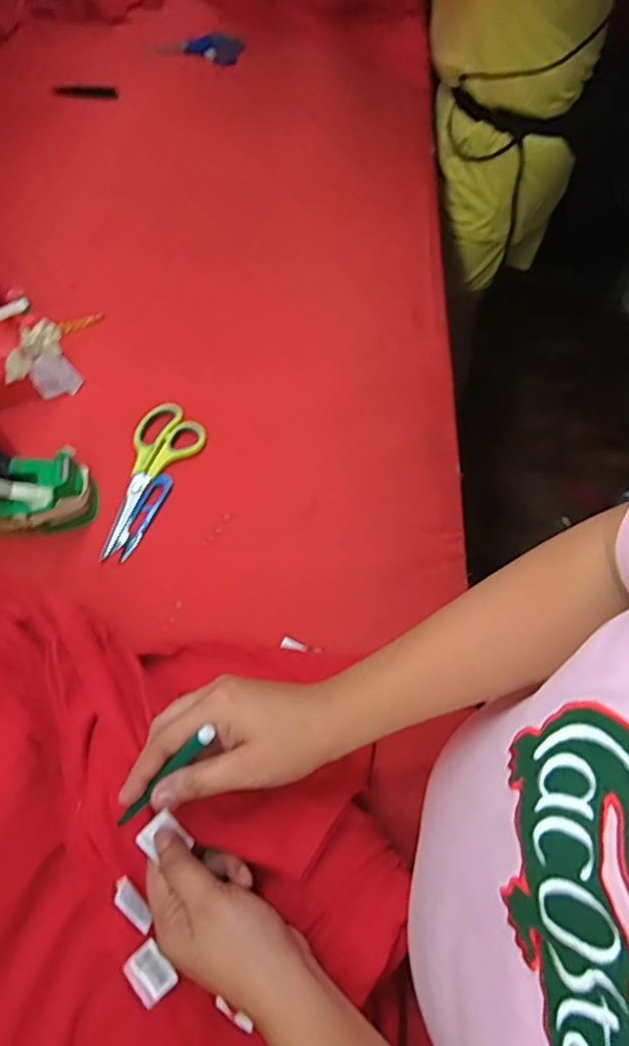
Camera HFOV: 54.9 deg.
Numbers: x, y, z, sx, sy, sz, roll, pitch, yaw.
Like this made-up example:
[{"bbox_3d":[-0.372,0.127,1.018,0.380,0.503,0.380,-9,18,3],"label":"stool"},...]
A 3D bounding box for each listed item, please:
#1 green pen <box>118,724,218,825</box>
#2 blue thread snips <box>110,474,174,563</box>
[{"bbox_3d":[-0.104,0.176,0.411,0.009,0.014,0.113,48,112,19],"label":"green pen"},{"bbox_3d":[-0.179,-0.008,0.630,0.023,0.007,0.102,21,66,8],"label":"blue thread snips"}]

